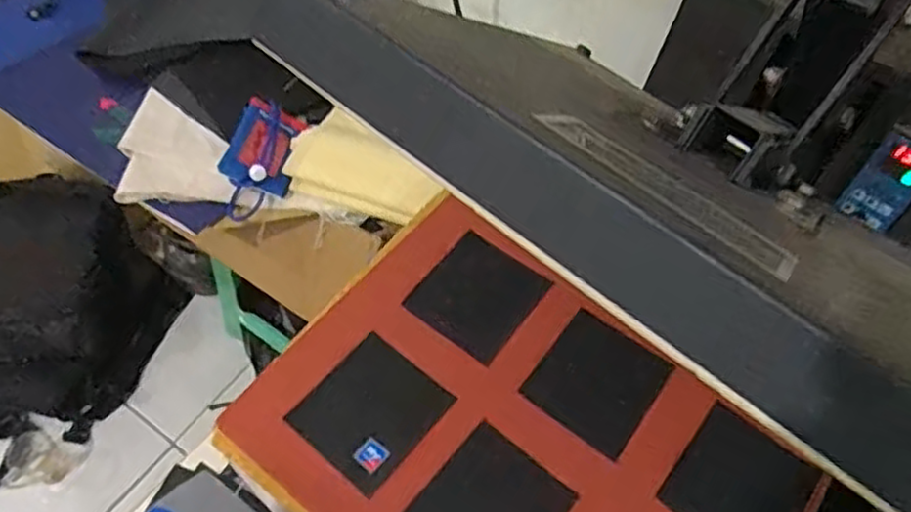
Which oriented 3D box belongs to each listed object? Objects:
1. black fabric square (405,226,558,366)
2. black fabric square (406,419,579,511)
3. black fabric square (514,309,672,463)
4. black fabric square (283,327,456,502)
[{"bbox_3d":[0.019,0.033,0.601,0.088,0.005,0.092,34,67,14],"label":"black fabric square"},{"bbox_3d":[0.024,0.181,0.509,0.088,0.005,0.097,36,63,19],"label":"black fabric square"},{"bbox_3d":[0.112,0.099,0.562,0.088,0.007,0.088,34,73,19],"label":"black fabric square"},{"bbox_3d":[-0.064,0.117,0.541,0.088,0.004,0.096,37,63,15],"label":"black fabric square"}]

